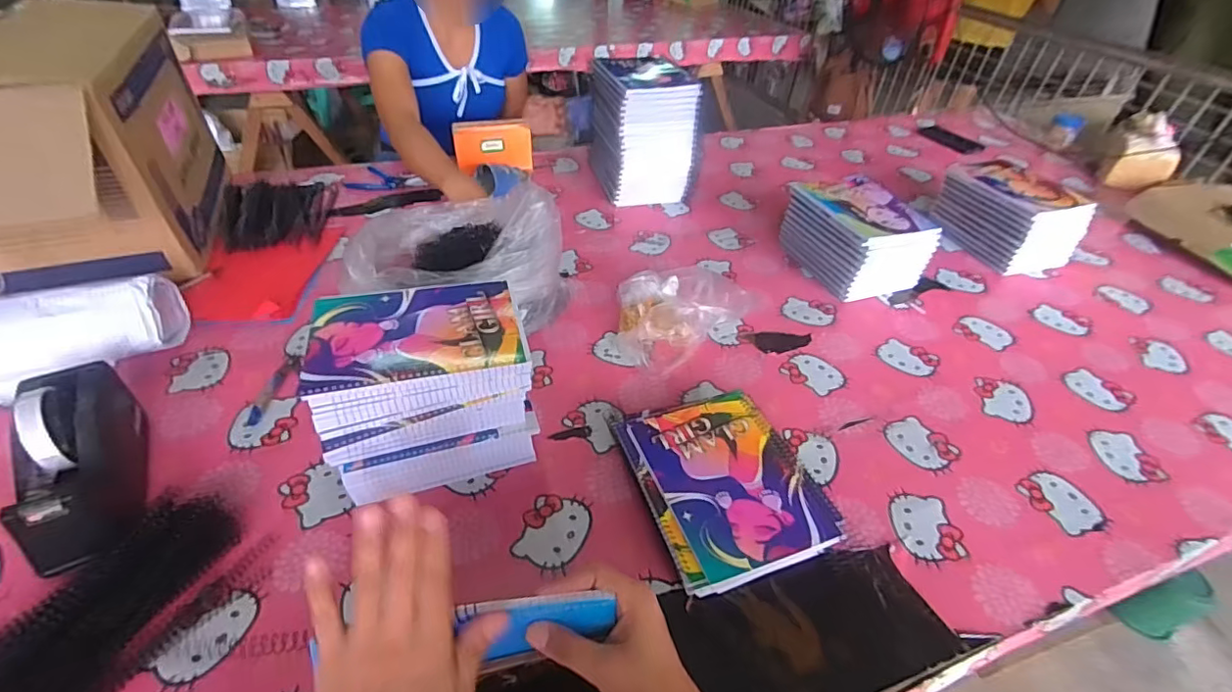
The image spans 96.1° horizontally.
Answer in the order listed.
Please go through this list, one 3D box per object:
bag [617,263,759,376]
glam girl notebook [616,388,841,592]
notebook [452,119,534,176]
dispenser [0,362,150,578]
[{"bbox_3d":[0.082,-0.058,0.810,0.191,0.069,0.163,-21,47,-26],"label":"bag"},{"bbox_3d":[0.113,0.135,0.583,0.170,0.019,0.213,-10,44,-18],"label":"glam girl notebook"},{"bbox_3d":[-0.251,-0.412,1.144,0.155,0.096,0.014,-8,27,-15],"label":"notebook"},{"bbox_3d":[-0.534,0.113,0.552,0.078,0.116,0.219,-19,46,-24],"label":"dispenser"}]

